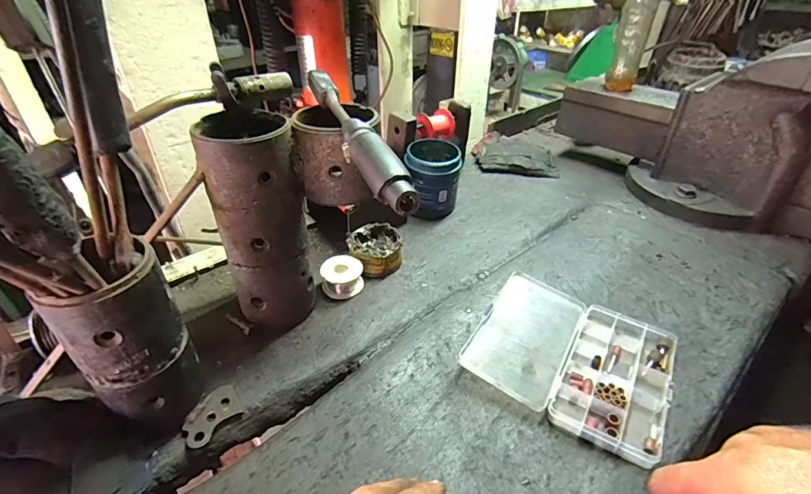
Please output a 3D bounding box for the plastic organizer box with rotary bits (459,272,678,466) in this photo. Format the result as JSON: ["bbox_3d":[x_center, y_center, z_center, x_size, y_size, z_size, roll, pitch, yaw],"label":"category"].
[{"bbox_3d":[0.185,0.117,0.459,0.197,0.022,0.178,23,42,26],"label":"plastic organizer box with rotary bits"}]

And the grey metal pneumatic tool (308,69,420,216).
[{"bbox_3d":[-0.049,-0.106,0.364,0.027,0.030,0.243,-13,38,-18],"label":"grey metal pneumatic tool"}]

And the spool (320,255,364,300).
[{"bbox_3d":[-0.082,0.039,0.535,0.053,0.032,0.046,-4,37,-7],"label":"spool"}]

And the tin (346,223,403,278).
[{"bbox_3d":[-0.041,0.002,0.580,0.076,0.043,0.079,1,37,-1],"label":"tin"}]

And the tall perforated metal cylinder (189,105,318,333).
[{"bbox_3d":[-0.153,-0.018,0.451,0.088,0.231,0.091,-13,40,-19],"label":"tall perforated metal cylinder"}]

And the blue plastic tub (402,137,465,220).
[{"bbox_3d":[0.045,-0.116,0.690,0.091,0.103,0.096,0,37,-2],"label":"blue plastic tub"}]

